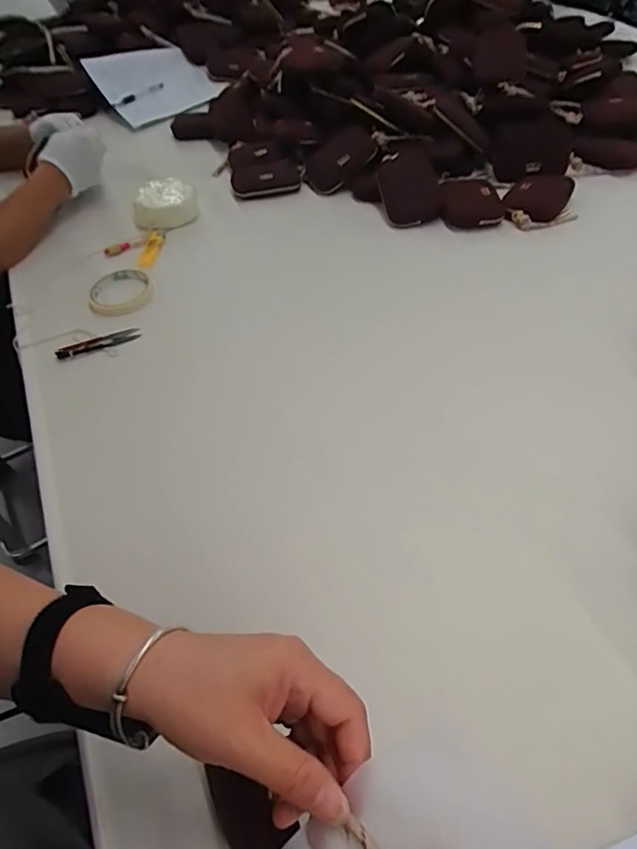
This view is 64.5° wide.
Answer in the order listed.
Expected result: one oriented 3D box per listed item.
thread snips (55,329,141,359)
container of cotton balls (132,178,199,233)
[{"bbox_3d":[-0.282,-0.105,0.647,0.105,0.011,0.019,-18,53,-9],"label":"thread snips"},{"bbox_3d":[-0.250,-0.359,0.820,0.102,0.041,0.097,-17,53,-8],"label":"container of cotton balls"}]

